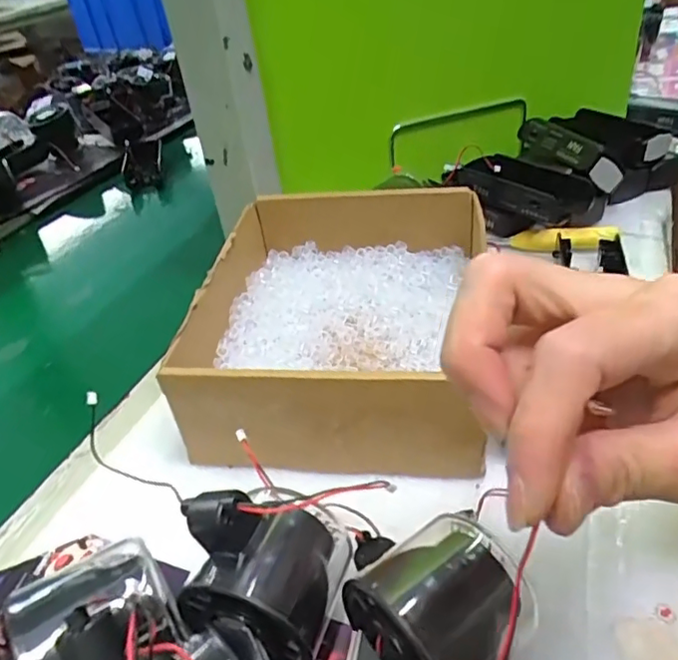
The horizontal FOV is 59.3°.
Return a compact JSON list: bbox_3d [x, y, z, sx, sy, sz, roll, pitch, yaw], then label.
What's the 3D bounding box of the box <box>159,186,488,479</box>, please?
[{"bbox_3d":[0.003,-0.016,0.386,0.173,0.067,0.209,-1,37,9],"label":"box"}]

